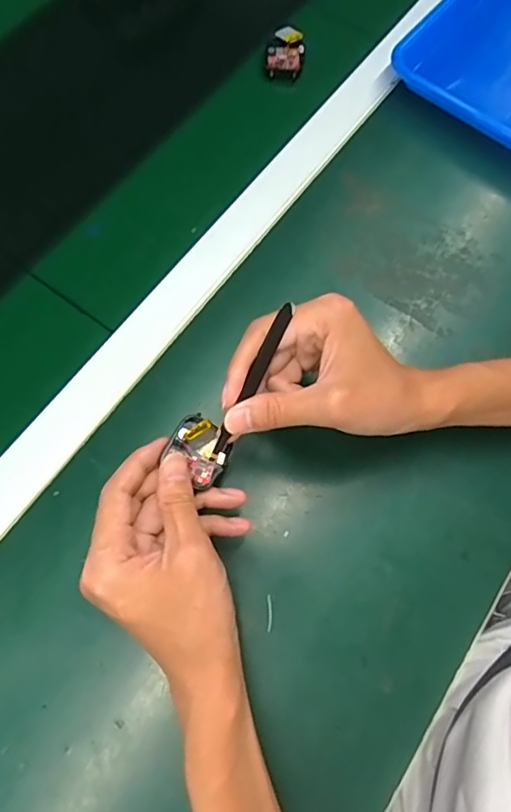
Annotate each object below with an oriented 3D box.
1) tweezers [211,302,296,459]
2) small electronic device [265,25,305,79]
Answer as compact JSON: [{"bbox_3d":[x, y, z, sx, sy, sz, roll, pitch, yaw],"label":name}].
[{"bbox_3d":[-0.002,-0.014,0.316,0.008,0.009,0.102,27,96,7],"label":"tweezers"},{"bbox_3d":[0.029,-0.348,0.518,0.036,0.014,0.049,4,71,-1],"label":"small electronic device"}]

